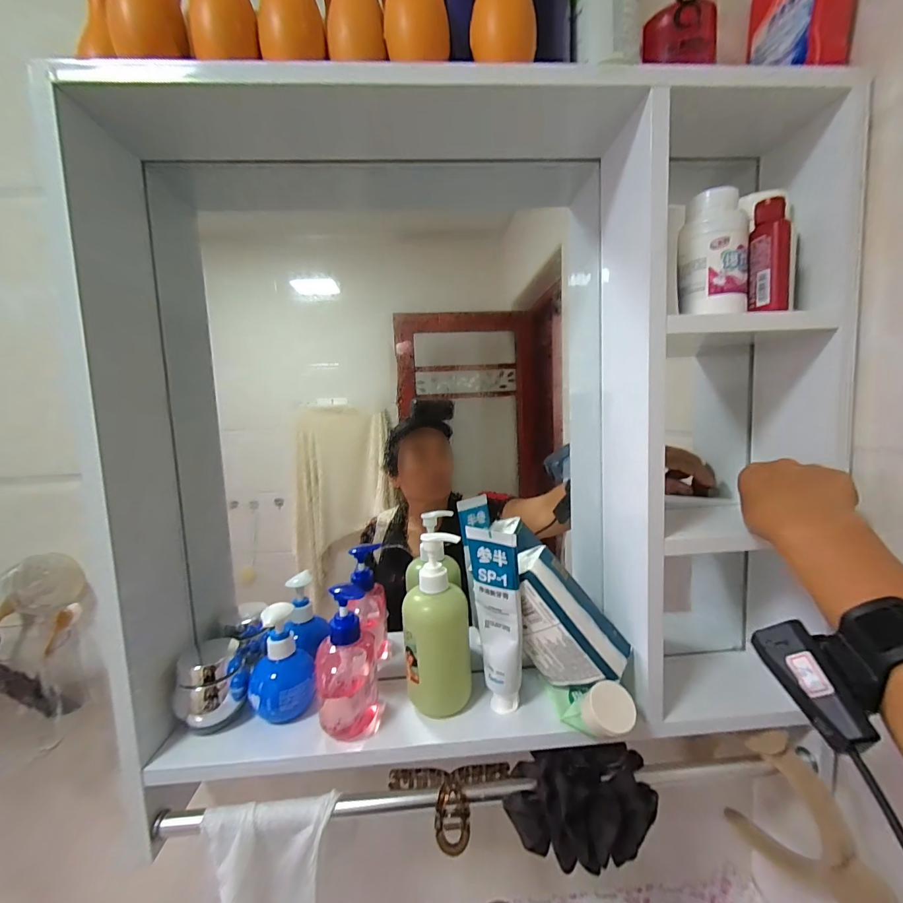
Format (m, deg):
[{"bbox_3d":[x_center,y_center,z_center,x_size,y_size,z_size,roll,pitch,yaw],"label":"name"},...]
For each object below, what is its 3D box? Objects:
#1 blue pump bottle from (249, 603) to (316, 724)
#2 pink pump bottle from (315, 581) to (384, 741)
[{"bbox_3d":[-0.186,0.223,0.436,0.060,0.112,0.070,-5,6,-26],"label":"blue pump bottle"},{"bbox_3d":[-0.105,0.215,0.413,0.056,0.141,0.063,-4,5,-11],"label":"pink pump bottle"}]

